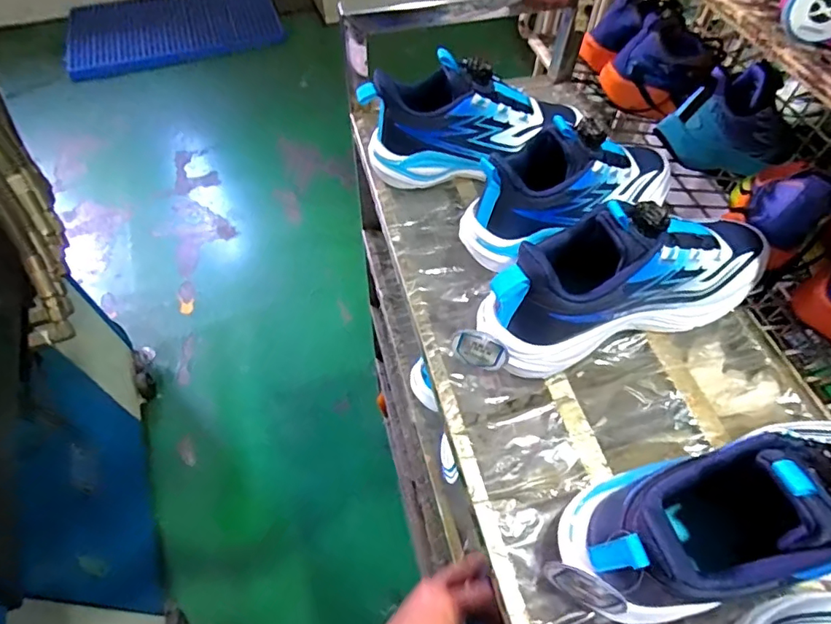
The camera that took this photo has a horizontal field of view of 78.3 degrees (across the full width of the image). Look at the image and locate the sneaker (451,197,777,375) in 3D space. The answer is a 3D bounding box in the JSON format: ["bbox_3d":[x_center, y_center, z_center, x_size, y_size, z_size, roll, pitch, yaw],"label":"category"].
[{"bbox_3d":[0.174,-0.034,0.419,0.285,0.124,0.076,-17,59,-11],"label":"sneaker"}]

